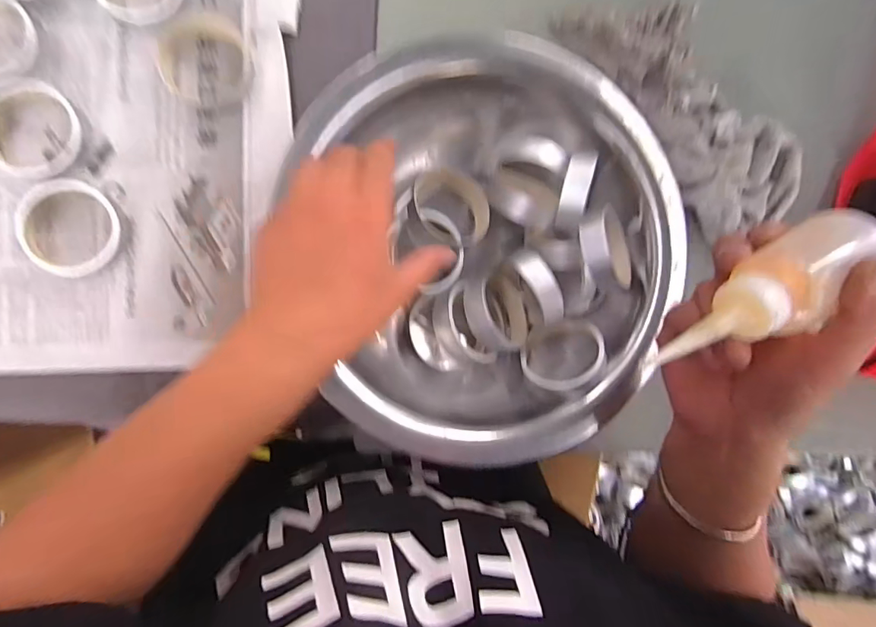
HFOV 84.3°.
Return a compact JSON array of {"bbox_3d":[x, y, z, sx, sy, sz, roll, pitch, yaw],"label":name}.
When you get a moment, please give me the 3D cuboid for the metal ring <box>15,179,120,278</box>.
[{"bbox_3d":[-0.273,-0.063,0.357,0.066,0.020,0.068,0,89,-10],"label":"metal ring"}]

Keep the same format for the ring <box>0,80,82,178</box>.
[{"bbox_3d":[-0.298,-0.134,0.351,0.065,0.019,0.069,0,89,-10],"label":"ring"}]

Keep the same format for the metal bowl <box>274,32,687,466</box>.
[{"bbox_3d":[0.044,-0.052,0.391,0.276,0.090,0.310,-9,90,-10],"label":"metal bowl"}]

